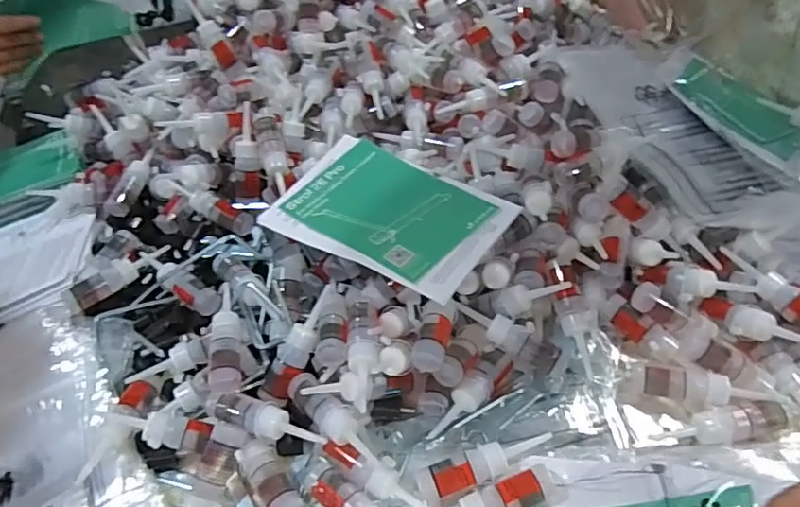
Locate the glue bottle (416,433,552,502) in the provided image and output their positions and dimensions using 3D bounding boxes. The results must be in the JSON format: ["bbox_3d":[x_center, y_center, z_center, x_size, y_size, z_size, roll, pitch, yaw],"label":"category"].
[{"bbox_3d":[0.066,0.160,0.435,0.107,0.026,0.033,-16,47,-8],"label":"glue bottle"}]

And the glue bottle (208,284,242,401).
[{"bbox_3d":[-0.152,0.073,0.493,0.028,0.031,0.113,-12,46,-4],"label":"glue bottle"}]

